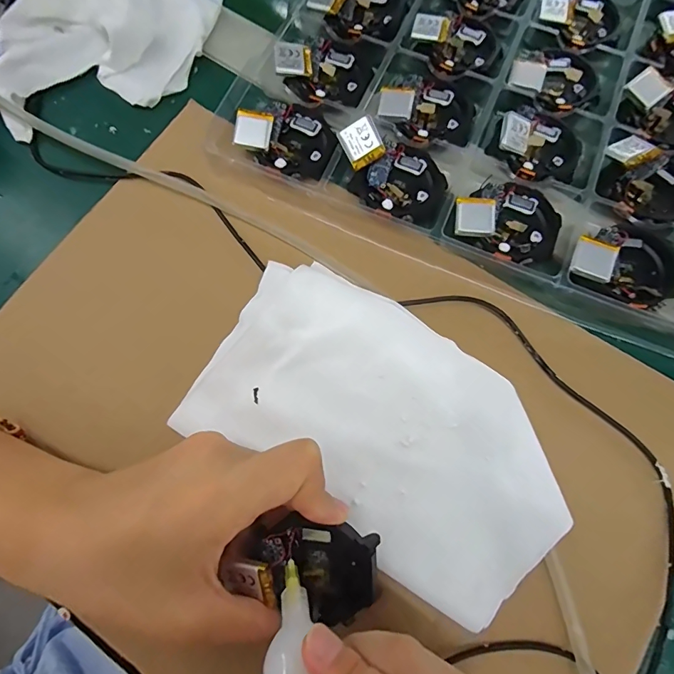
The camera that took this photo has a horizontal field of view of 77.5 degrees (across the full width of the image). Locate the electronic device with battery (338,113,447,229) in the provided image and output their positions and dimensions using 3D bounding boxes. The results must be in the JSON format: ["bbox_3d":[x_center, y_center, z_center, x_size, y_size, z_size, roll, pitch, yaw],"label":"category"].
[{"bbox_3d":[0.033,-0.094,0.244,0.064,0.023,0.048,11,76,4],"label":"electronic device with battery"}]

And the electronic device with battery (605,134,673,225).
[{"bbox_3d":[0.183,-0.090,0.246,0.056,0.013,0.052,0,76,1],"label":"electronic device with battery"}]

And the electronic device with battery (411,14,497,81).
[{"bbox_3d":[0.079,-0.192,0.281,0.055,0.018,0.051,0,76,1],"label":"electronic device with battery"}]

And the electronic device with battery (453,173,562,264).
[{"bbox_3d":[0.099,-0.067,0.242,0.060,0.013,0.048,18,77,6],"label":"electronic device with battery"}]

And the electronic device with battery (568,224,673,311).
[{"bbox_3d":[0.162,-0.040,0.234,0.063,0.013,0.047,17,77,5],"label":"electronic device with battery"}]

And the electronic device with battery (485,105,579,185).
[{"bbox_3d":[0.123,-0.117,0.252,0.052,0.015,0.052,34,79,9],"label":"electronic device with battery"}]

